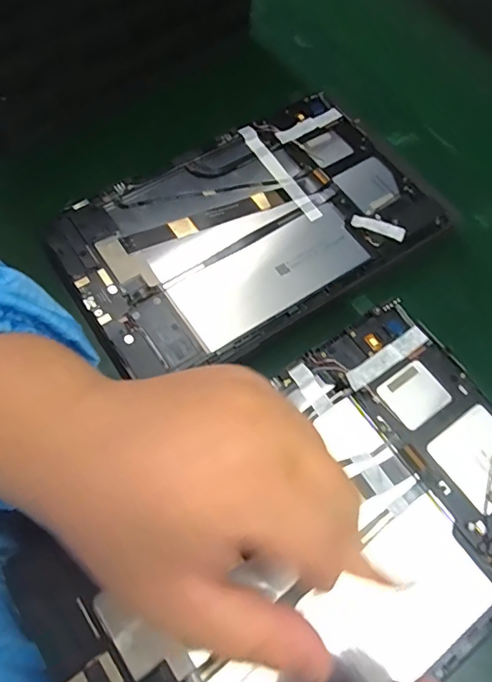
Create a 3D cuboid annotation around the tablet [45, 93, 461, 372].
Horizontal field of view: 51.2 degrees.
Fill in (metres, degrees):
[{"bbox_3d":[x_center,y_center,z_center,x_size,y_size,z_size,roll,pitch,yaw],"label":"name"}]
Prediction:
[{"bbox_3d":[0.001,-0.077,0.345,0.238,0.010,0.148,-30,70,-16],"label":"tablet"}]

